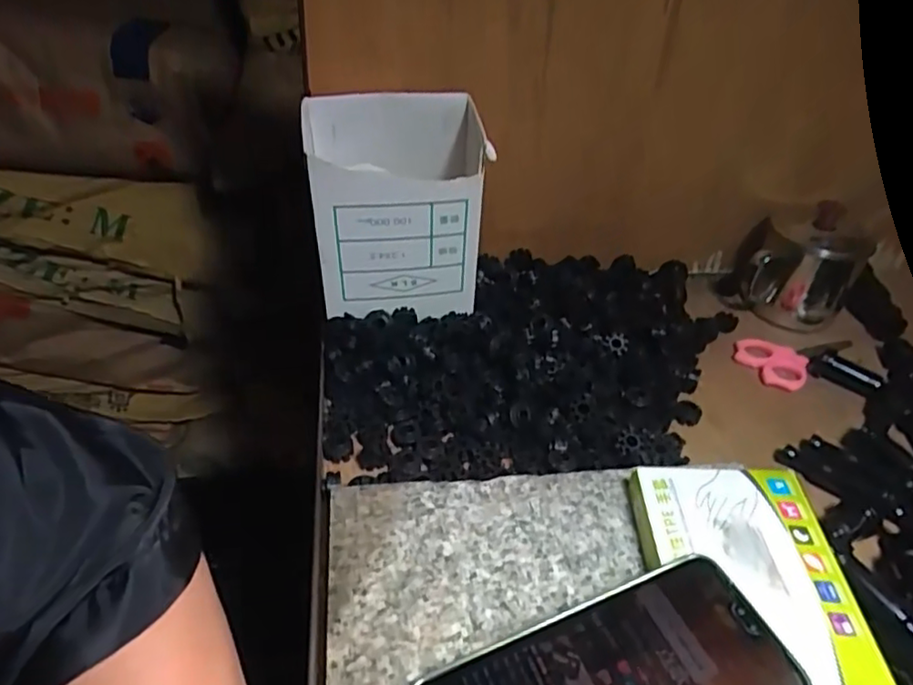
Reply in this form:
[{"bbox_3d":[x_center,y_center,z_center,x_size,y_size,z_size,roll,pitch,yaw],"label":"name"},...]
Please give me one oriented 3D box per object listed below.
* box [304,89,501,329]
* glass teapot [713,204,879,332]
[{"bbox_3d":[-0.045,-0.099,0.474,0.125,0.139,0.086,-4,41,-10],"label":"box"},{"bbox_3d":[0.295,-0.072,0.558,0.098,0.098,0.077,23,43,21],"label":"glass teapot"}]

